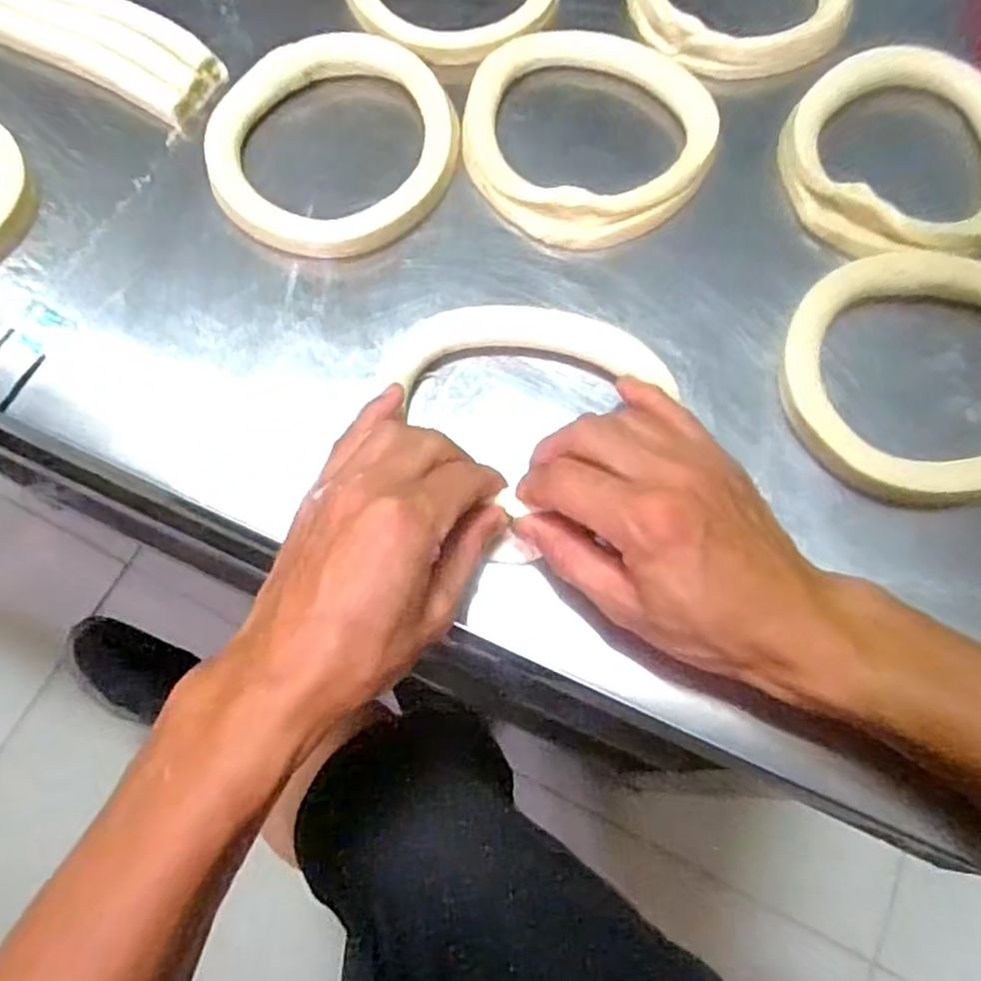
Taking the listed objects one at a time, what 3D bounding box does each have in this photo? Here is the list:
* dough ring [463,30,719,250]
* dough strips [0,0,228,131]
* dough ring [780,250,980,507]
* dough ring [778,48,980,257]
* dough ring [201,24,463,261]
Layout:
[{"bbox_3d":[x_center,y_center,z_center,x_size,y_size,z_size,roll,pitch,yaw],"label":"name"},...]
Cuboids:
[{"bbox_3d":[0.058,-0.214,0.445,0.142,0.019,0.145,0,69,0],"label":"dough ring"},{"bbox_3d":[-0.355,-0.341,0.495,0.401,0.016,0.074,28,72,10],"label":"dough strips"},{"bbox_3d":[0.228,-0.062,0.388,0.151,0.018,0.136,-21,71,-8],"label":"dough ring"},{"bbox_3d":[0.239,-0.191,0.432,0.136,0.026,0.131,0,69,0],"label":"dough ring"},{"bbox_3d":[-0.093,-0.210,0.447,0.141,0.017,0.153,0,69,0],"label":"dough ring"}]

